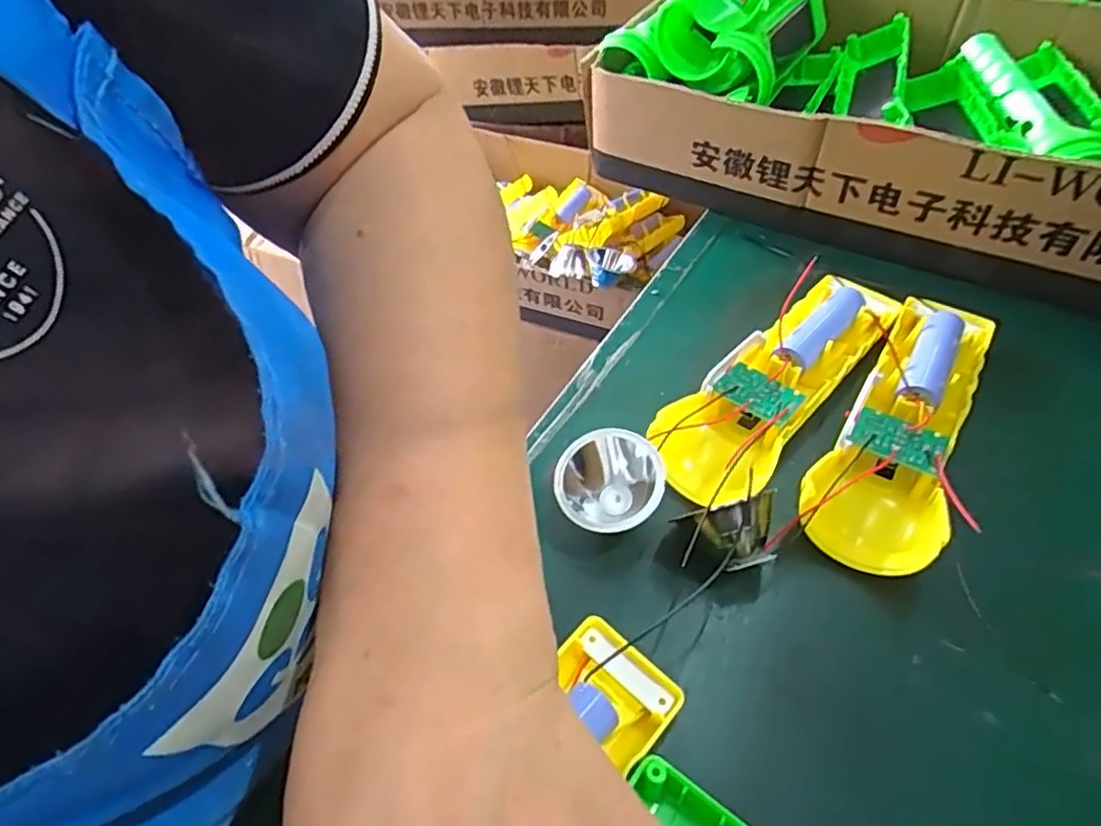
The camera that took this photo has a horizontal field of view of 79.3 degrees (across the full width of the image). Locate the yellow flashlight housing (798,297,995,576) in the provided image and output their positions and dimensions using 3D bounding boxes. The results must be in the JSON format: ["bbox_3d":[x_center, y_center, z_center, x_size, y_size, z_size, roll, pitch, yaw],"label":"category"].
[{"bbox_3d":[0.159,0.001,0.297,0.049,0.031,0.158,24,55,22],"label":"yellow flashlight housing"}]

